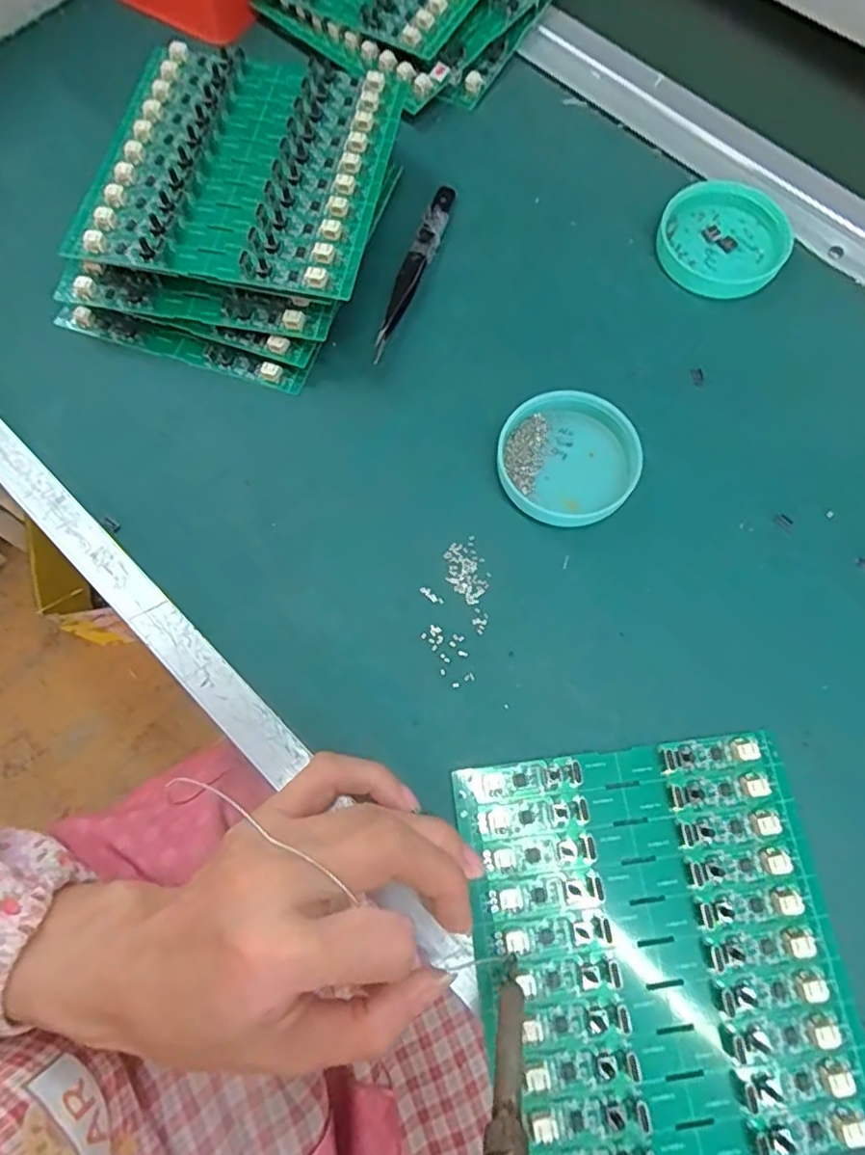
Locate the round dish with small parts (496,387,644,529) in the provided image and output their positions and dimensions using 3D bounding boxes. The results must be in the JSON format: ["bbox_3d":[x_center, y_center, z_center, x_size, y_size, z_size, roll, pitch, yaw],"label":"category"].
[{"bbox_3d":[0.067,-0.058,0.300,0.070,0.013,0.062,-39,75,-11],"label":"round dish with small parts"}]

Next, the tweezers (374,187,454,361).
[{"bbox_3d":[-0.009,-0.167,0.338,0.012,0.009,0.119,19,73,7],"label":"tweezers"}]

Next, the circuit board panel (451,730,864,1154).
[{"bbox_3d":[0.085,0.137,0.237,0.134,0.006,0.140,-6,71,-3],"label":"circuit board panel"}]

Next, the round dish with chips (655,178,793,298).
[{"bbox_3d":[0.157,-0.184,0.339,0.065,0.012,0.067,0,72,1],"label":"round dish with chips"}]

